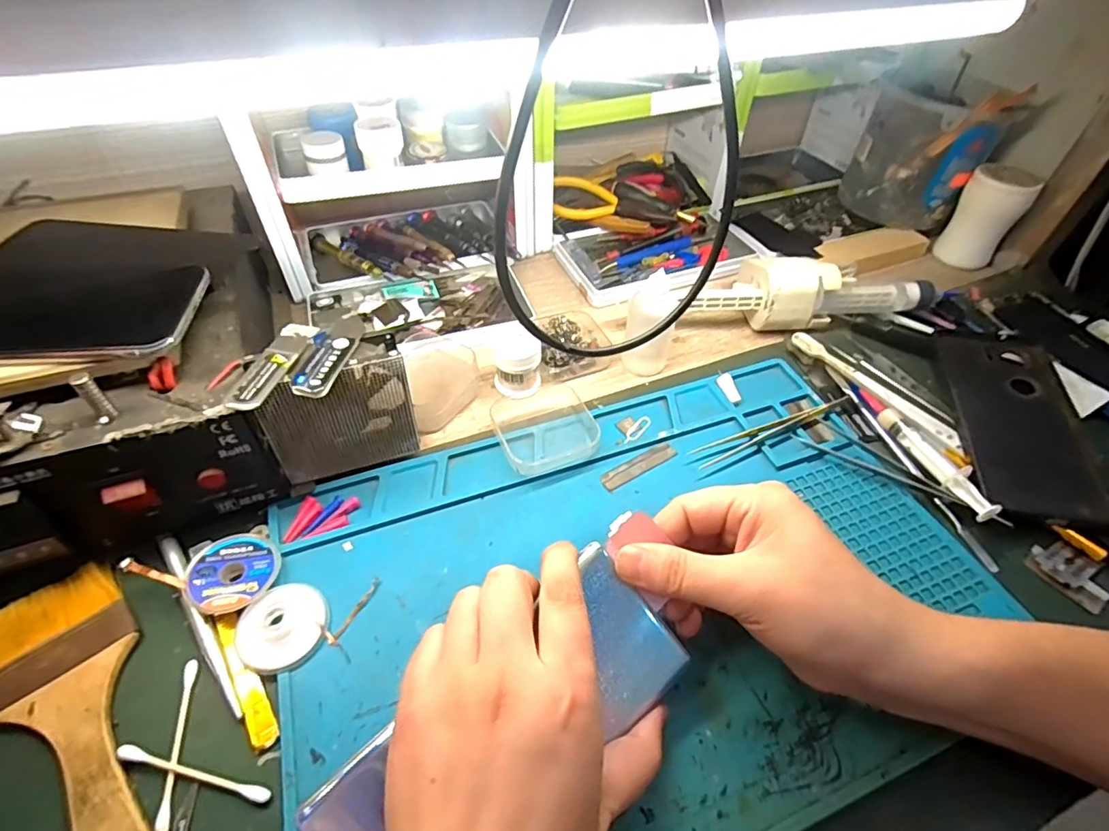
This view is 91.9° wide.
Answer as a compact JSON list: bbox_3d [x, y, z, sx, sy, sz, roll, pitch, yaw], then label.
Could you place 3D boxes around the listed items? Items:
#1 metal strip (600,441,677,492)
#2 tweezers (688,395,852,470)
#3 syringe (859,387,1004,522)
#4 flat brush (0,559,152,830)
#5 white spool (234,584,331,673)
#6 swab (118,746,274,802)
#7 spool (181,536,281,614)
[{"bbox_3d":[0.056,0.033,0.352,0.057,0.004,0.014,-26,55,-23],"label":"metal strip"},{"bbox_3d":[0.157,0.005,0.374,0.138,0.011,0.015,-19,52,-18],"label":"tweezers"},{"bbox_3d":[0.248,0.020,0.360,0.017,0.015,0.114,-10,50,-11],"label":"syringe"},{"bbox_3d":[-0.211,0.138,0.239,0.060,0.010,0.158,-34,58,-28],"label":"flat brush"},{"bbox_3d":[-0.138,0.106,0.271,0.043,0.009,0.040,1,49,-1],"label":"white spool"},{"bbox_3d":[-0.157,0.155,0.233,0.070,0.006,0.006,11,50,7],"label":"swab"},{"bbox_3d":[-0.172,0.083,0.287,0.046,0.009,0.044,1,49,-1],"label":"spool"}]

